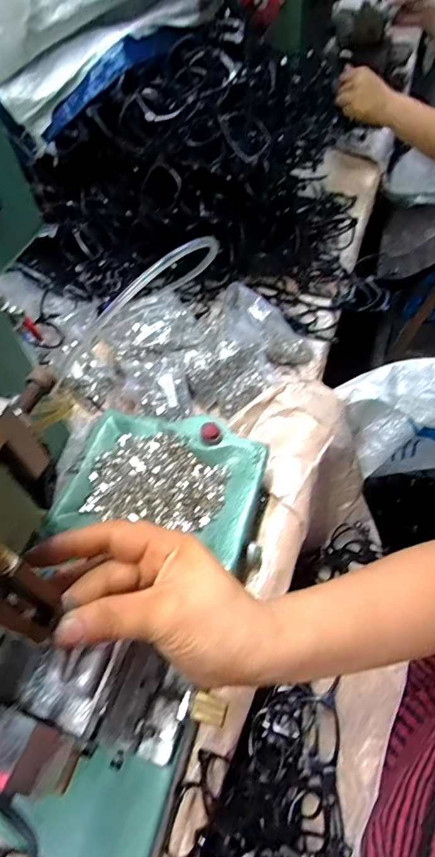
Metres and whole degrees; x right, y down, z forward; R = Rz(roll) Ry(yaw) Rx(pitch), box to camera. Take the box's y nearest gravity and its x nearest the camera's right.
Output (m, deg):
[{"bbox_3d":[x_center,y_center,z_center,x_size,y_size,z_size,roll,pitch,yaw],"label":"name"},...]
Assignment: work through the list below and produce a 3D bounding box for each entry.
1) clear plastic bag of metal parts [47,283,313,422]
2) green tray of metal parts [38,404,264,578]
[{"bbox_3d":[-0.047,-0.108,0.622,0.329,0.080,0.205,-2,55,3],"label":"clear plastic bag of metal parts"},{"bbox_3d":[-0.053,0.049,0.465,0.189,0.016,0.145,10,57,11],"label":"green tray of metal parts"}]

